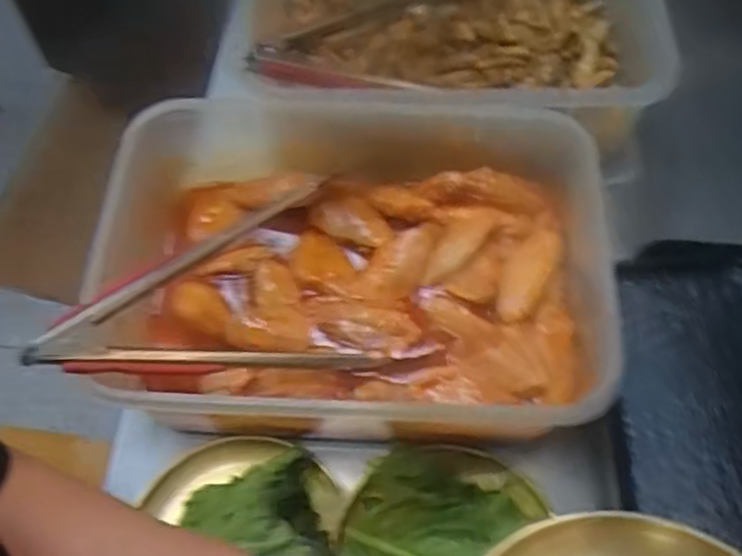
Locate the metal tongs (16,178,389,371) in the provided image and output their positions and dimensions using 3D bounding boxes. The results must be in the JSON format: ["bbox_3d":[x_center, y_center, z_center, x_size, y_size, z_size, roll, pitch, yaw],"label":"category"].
[{"bbox_3d":[-0.111,0.013,0.500,0.233,0.041,0.147,-10,84,-34],"label":"metal tongs"}]

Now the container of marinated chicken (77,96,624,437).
[{"bbox_3d":[-0.011,-0.011,0.548,0.349,0.108,0.257,2,62,1],"label":"container of marinated chicken"}]

